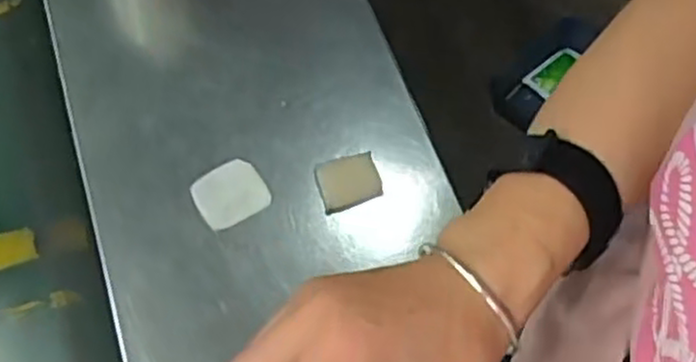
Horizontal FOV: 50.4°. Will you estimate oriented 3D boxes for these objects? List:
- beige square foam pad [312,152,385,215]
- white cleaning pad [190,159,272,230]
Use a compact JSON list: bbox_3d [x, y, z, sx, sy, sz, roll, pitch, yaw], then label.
[{"bbox_3d":[0.000,-0.001,0.565,0.046,0.012,0.042,-15,65,-9],"label":"beige square foam pad"},{"bbox_3d":[-0.088,0.009,0.553,0.051,0.005,0.046,-32,68,-16],"label":"white cleaning pad"}]

